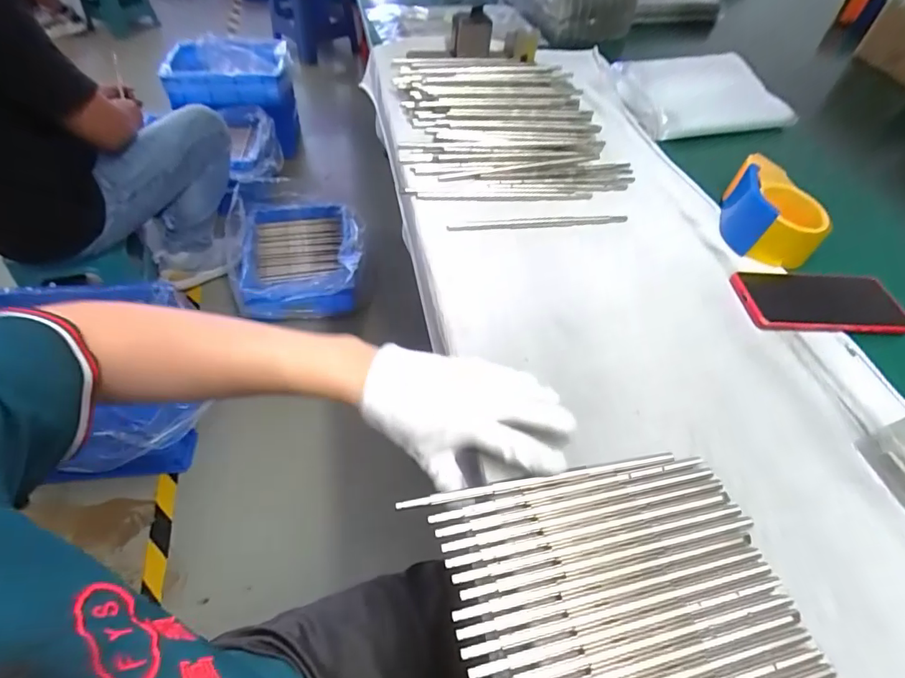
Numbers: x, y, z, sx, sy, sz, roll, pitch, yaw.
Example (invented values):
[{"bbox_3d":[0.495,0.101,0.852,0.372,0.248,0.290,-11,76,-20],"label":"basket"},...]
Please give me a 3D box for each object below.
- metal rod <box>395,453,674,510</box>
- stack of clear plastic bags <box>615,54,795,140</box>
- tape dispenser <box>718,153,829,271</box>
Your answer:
[{"bbox_3d":[0.066,0.104,0.363,0.211,0.006,0.008,-7,51,-11],"label":"metal rod"},{"bbox_3d":[0.390,-0.376,0.764,0.248,0.065,0.157,-9,51,-11],"label":"stack of clear plastic bags"},{"bbox_3d":[0.371,-0.146,0.571,0.095,0.064,0.120,19,51,12],"label":"tape dispenser"}]

